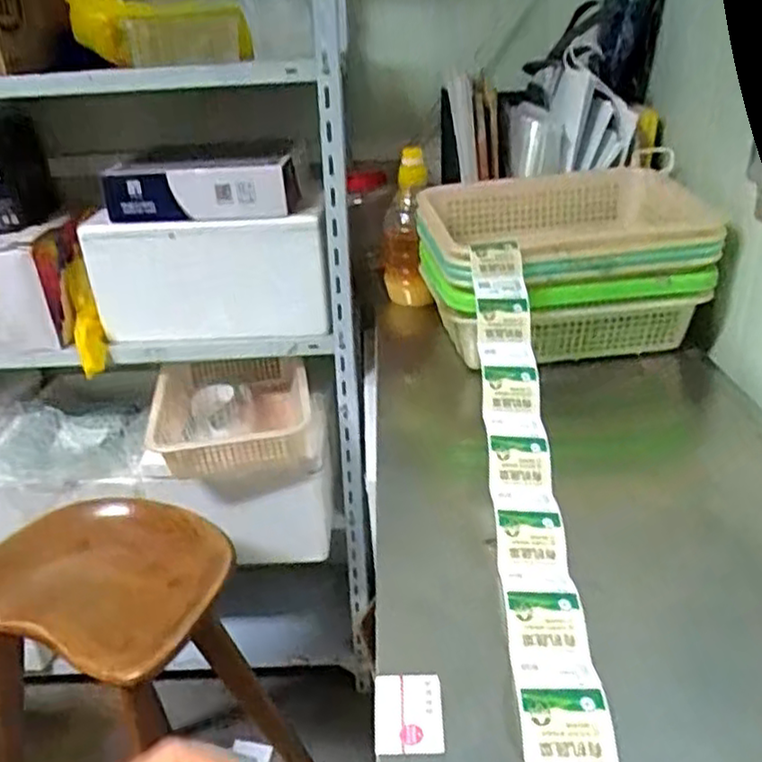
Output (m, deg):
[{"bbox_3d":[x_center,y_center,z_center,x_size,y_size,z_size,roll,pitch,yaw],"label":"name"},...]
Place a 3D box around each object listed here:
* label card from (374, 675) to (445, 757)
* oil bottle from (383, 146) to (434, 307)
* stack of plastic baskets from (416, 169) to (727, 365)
[{"bbox_3d":[0.019,0.228,0.483,0.046,0.004,0.057,2,33,0],"label":"label card"},{"bbox_3d":[0.037,-0.233,1.104,0.073,0.237,0.090,0,29,6],"label":"oil bottle"},{"bbox_3d":[0.240,-0.153,0.957,0.343,0.184,0.259,-5,29,-4],"label":"stack of plastic baskets"}]

